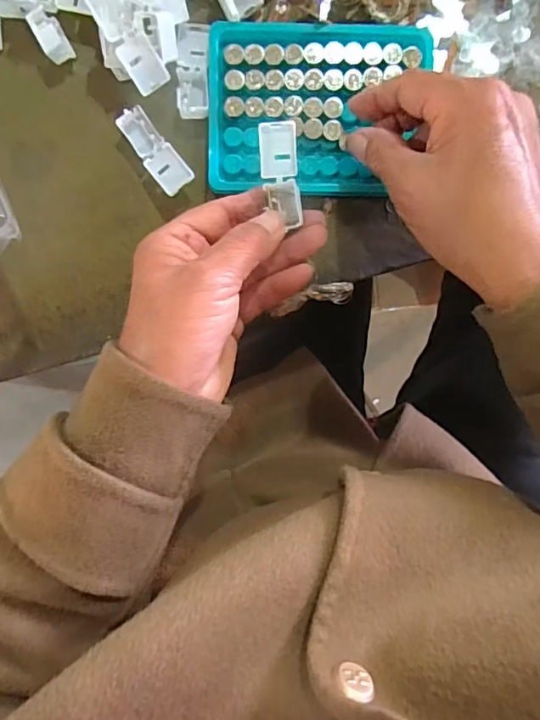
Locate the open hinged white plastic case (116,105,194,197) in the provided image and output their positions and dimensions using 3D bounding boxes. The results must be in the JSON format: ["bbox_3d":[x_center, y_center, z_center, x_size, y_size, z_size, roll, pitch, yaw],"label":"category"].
[{"bbox_3d":[-0.067,-0.122,0.300,0.020,0.013,0.053,-39,95,2],"label":"open hinged white plastic case"}]

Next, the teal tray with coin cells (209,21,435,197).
[{"bbox_3d":[0.027,-0.146,0.298,0.124,0.009,0.093,1,95,-2],"label":"teal tray with coin cells"}]

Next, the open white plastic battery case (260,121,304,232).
[{"bbox_3d":[0.006,-0.098,0.270,0.020,0.010,0.051,-11,107,-1],"label":"open white plastic battery case"}]

